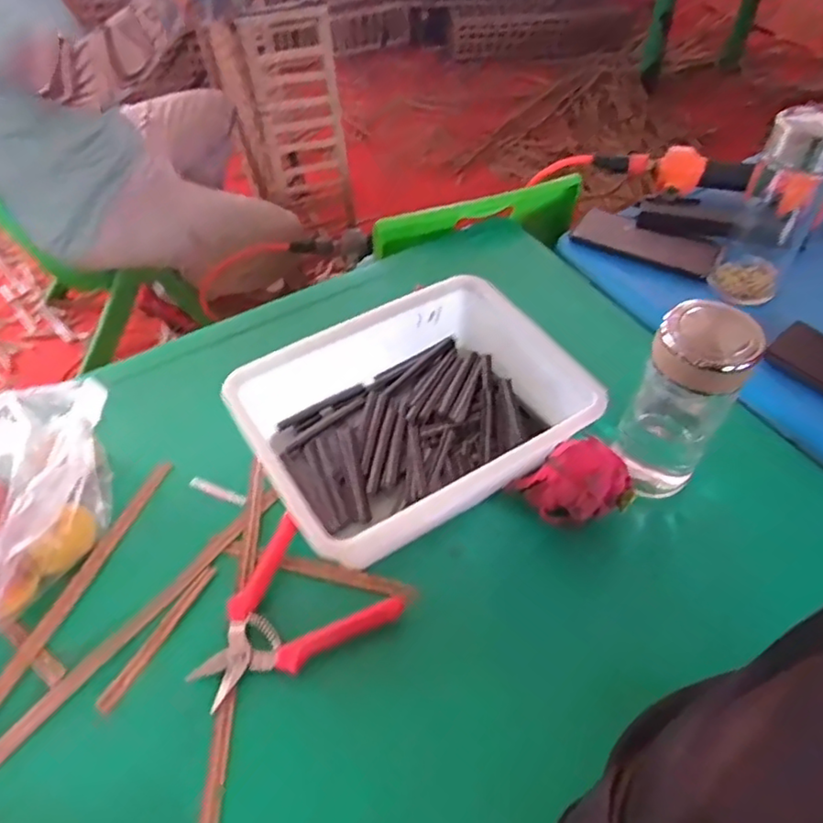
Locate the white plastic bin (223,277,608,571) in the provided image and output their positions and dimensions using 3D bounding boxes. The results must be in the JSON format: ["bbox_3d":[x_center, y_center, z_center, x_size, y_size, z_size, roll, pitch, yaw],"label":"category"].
[{"bbox_3d":[-0.004,0.001,0.553,0.265,0.079,0.218,-28,59,-21],"label":"white plastic bin"}]

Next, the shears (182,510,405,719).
[{"bbox_3d":[-0.088,0.156,0.457,0.110,0.017,0.127,30,57,19],"label":"shears"}]

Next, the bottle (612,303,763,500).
[{"bbox_3d":[0.207,-0.006,0.493,0.071,0.157,0.063,34,59,26],"label":"bottle"}]

